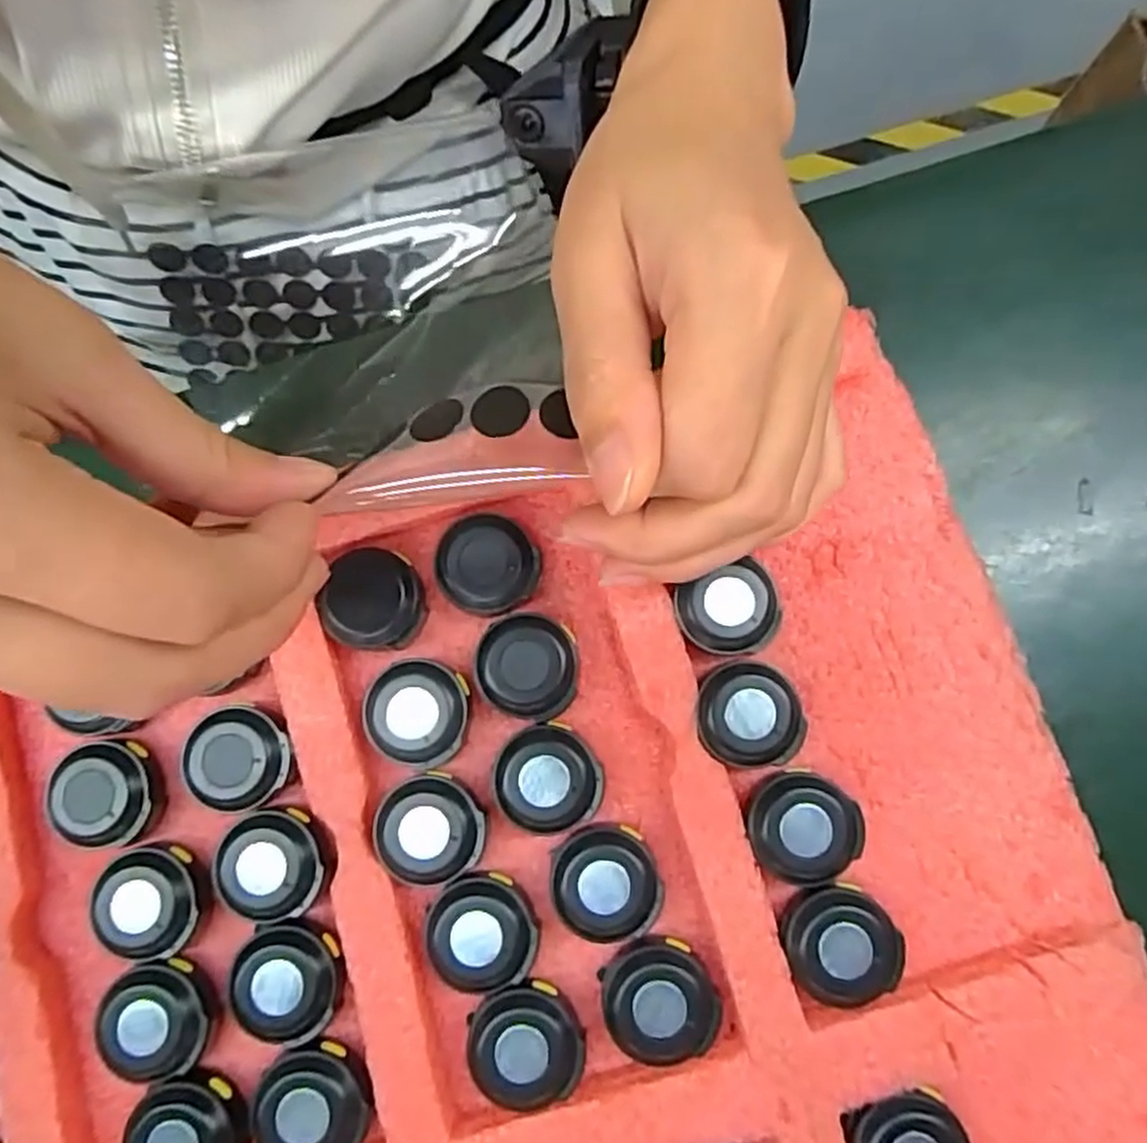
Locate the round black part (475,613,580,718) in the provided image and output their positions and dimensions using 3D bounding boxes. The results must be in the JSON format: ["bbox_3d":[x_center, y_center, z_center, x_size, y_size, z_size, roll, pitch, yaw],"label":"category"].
[{"bbox_3d":[-0.013,0.027,0.225,0.028,0.012,0.029,0,80,1],"label":"round black part"}]

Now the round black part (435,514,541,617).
[{"bbox_3d":[-0.026,-0.001,0.228,0.029,0.006,0.029,0,99,3],"label":"round black part"}]

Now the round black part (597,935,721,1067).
[{"bbox_3d":[0.023,0.116,0.208,0.029,0.010,0.030,0,80,1],"label":"round black part"}]

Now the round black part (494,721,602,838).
[{"bbox_3d":[-0.007,0.058,0.218,0.028,0.009,0.029,0,80,1],"label":"round black part"}]

